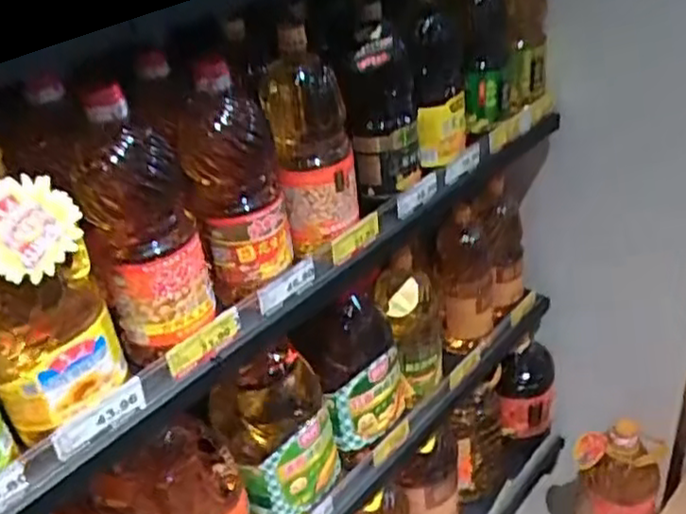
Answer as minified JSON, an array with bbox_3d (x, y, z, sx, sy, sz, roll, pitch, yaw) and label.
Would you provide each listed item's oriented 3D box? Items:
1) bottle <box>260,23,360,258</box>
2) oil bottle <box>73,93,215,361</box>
[{"bbox_3d":[-0.038,-0.139,0.868,0.095,0.254,0.087,-4,33,2],"label":"bottle"},{"bbox_3d":[-0.201,-0.034,0.732,0.098,0.273,0.094,-10,34,-6],"label":"oil bottle"}]

